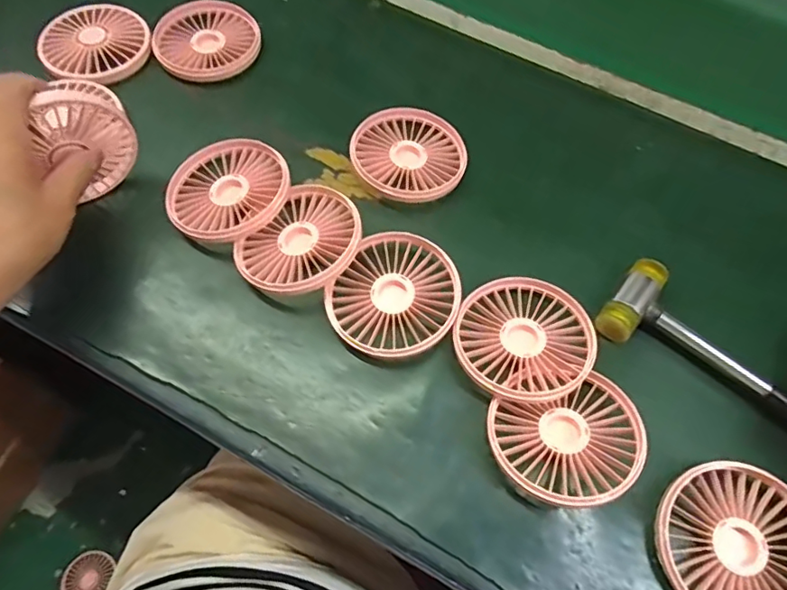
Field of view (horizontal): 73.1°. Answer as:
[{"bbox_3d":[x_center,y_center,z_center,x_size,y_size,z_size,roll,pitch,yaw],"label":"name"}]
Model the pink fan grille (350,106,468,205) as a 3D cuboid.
[{"bbox_3d":[0.013,-0.113,0.418,0.086,0.019,0.095,5,64,1],"label":"pink fan grille"}]

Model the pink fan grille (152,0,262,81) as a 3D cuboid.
[{"bbox_3d":[-0.164,-0.222,0.468,0.086,0.022,0.086,1,64,-1],"label":"pink fan grille"}]

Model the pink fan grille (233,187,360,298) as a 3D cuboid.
[{"bbox_3d":[-0.062,-0.037,0.367,0.073,0.015,0.086,35,69,27],"label":"pink fan grille"}]

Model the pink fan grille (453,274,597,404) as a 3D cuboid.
[{"bbox_3d":[0.085,0.026,0.345,0.084,0.015,0.087,1,64,-1],"label":"pink fan grille"}]

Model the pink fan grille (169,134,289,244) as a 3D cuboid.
[{"bbox_3d":[-0.120,-0.076,0.393,0.085,0.028,0.088,1,64,-1],"label":"pink fan grille"}]

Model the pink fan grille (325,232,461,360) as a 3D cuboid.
[{"bbox_3d":[0.002,0.001,0.358,0.080,0.020,0.085,1,64,-1],"label":"pink fan grille"}]

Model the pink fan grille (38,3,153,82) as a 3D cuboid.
[{"bbox_3d":[-0.255,-0.215,0.455,0.086,0.023,0.085,1,64,-1],"label":"pink fan grille"}]

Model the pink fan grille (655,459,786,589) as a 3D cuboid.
[{"bbox_3d":[0.194,0.141,0.300,0.086,0.018,0.085,1,64,-1],"label":"pink fan grille"}]

